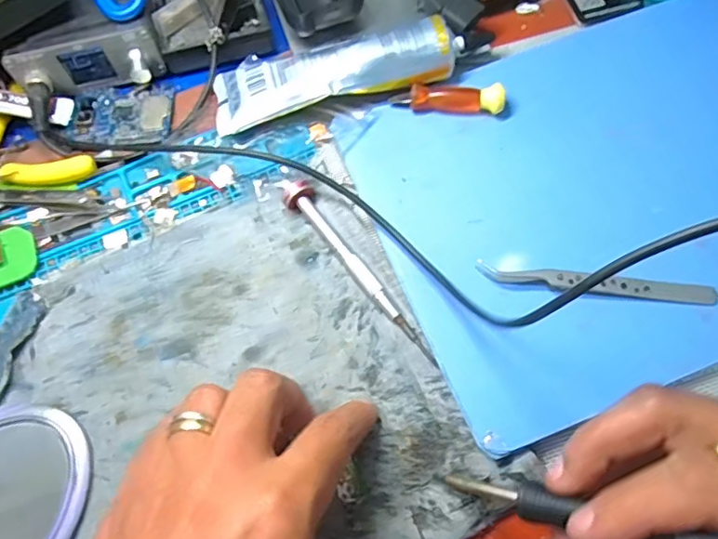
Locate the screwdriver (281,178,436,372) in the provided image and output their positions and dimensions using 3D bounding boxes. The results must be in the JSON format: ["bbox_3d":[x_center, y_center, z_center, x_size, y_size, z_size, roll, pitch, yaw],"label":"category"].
[{"bbox_3d":[-0.002,0.002,0.288,0.016,0.010,0.121,-32,68,-11],"label":"screwdriver"}]

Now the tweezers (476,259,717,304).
[{"bbox_3d":[0.120,0.007,0.280,0.117,0.008,0.012,7,66,6],"label":"tweezers"}]

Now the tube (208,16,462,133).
[{"bbox_3d":[-0.013,-0.120,0.326,0.147,0.030,0.049,-15,66,-4],"label":"tube"}]

